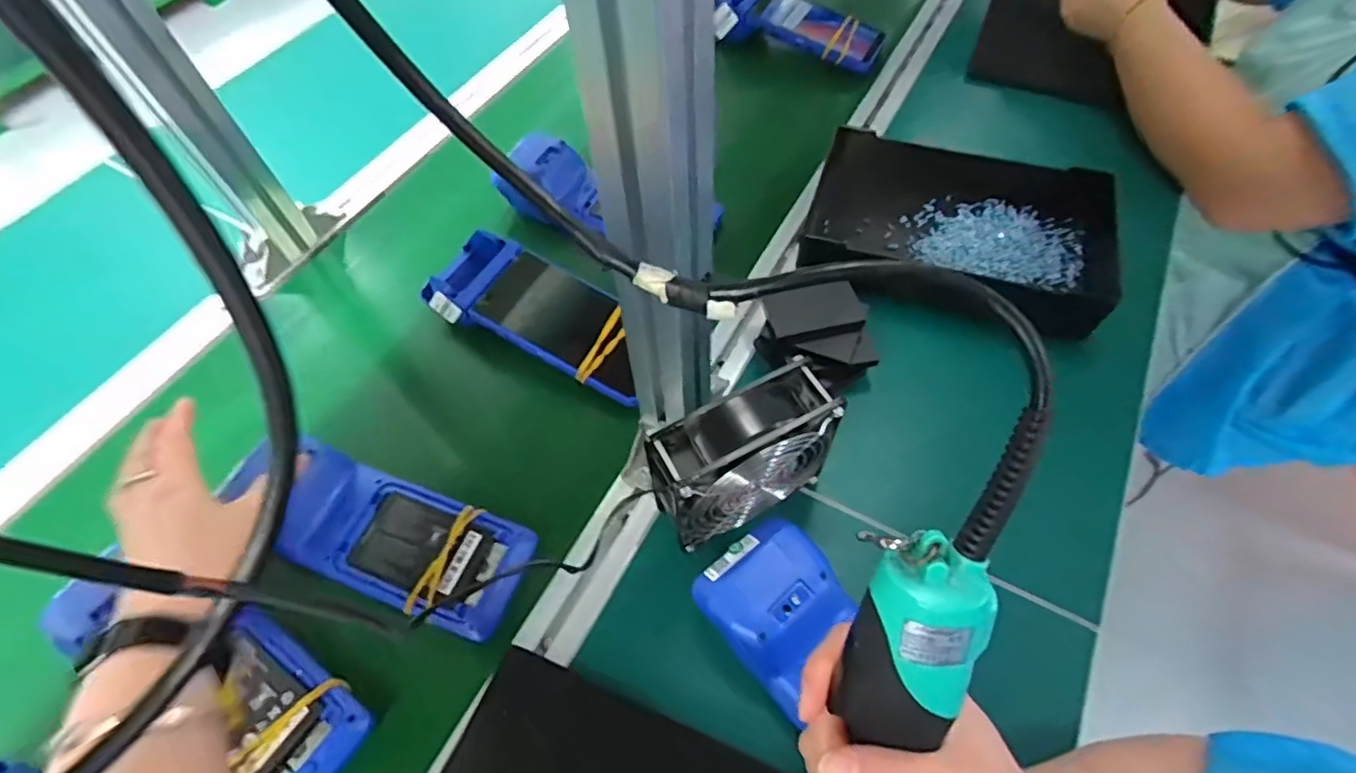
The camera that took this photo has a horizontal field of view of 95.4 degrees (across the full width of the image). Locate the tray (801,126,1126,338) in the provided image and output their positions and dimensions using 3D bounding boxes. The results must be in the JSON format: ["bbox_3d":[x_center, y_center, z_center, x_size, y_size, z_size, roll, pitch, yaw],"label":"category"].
[{"bbox_3d":[0.257,-0.148,0.566,0.265,0.053,0.187,12,59,9],"label":"tray"}]

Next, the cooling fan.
[{"bbox_3d":[0.039,0.056,0.416,0.129,0.120,0.064,-30,61,-16],"label":"cooling fan"}]

